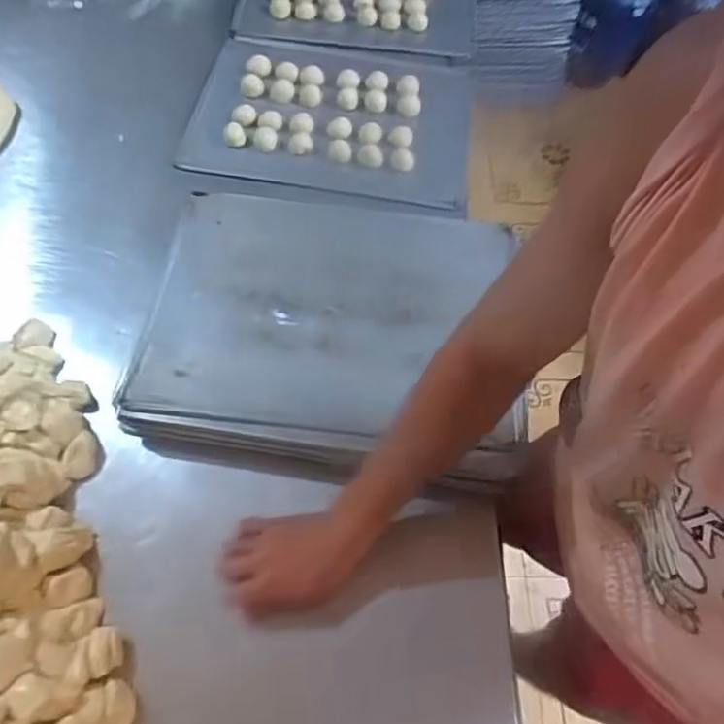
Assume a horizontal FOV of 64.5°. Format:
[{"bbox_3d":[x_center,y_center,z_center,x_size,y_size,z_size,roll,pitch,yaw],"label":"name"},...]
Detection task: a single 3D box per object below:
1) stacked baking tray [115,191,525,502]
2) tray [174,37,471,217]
[{"bbox_3d":[-0.035,-0.051,0.723,0.441,0.057,0.392,9,62,2],"label":"stacked baking tray"},{"bbox_3d":[-0.036,-0.407,0.920,0.427,0.030,0.319,11,62,3],"label":"tray"}]

